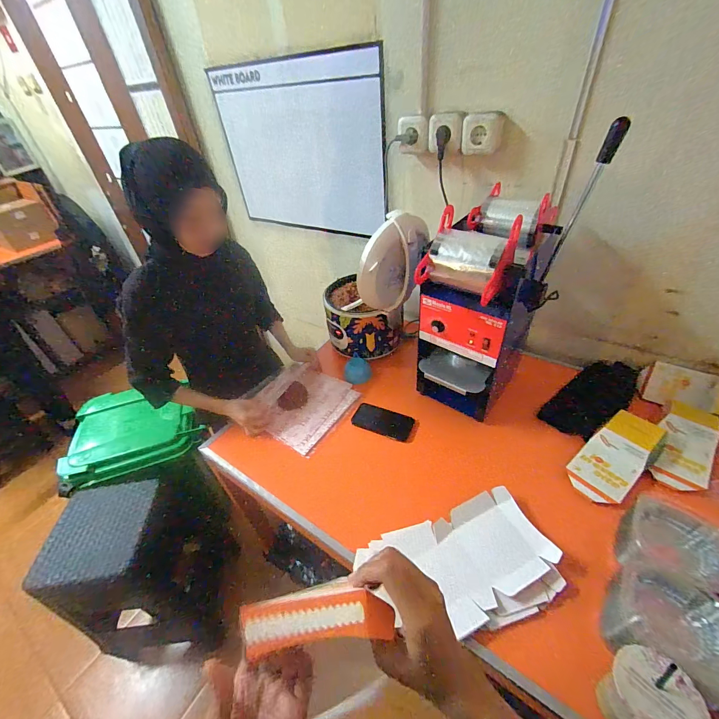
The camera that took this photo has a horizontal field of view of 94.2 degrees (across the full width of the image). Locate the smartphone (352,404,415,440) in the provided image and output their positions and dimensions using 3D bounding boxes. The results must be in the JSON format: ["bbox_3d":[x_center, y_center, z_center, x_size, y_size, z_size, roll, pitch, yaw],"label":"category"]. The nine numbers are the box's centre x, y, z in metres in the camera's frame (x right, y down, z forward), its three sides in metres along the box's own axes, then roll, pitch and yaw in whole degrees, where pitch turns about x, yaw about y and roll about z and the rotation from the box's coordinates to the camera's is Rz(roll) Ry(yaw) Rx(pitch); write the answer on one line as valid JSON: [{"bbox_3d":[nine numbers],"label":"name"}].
[{"bbox_3d":[0.064,0.169,0.904,0.158,0.005,0.073,15,58,19],"label":"smartphone"}]

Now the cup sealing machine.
[{"bbox_3d":[0.299,-0.132,0.781,0.312,0.501,0.234,-32,47,-27],"label":"cup sealing machine"}]

